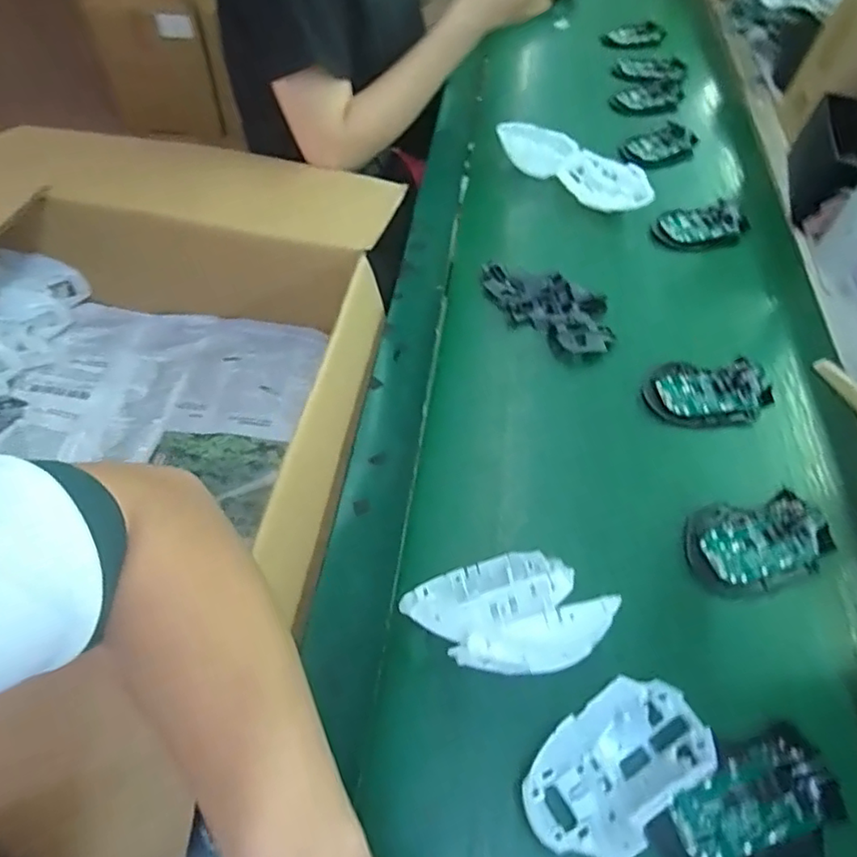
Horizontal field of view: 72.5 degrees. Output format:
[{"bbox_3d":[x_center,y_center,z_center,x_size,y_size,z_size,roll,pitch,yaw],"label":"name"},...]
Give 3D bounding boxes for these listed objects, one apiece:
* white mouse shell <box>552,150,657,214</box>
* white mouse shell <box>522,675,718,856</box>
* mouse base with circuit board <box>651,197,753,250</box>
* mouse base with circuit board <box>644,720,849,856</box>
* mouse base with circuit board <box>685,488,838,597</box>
[{"bbox_3d":[0.218,-0.299,0.715,0.113,0.031,0.061,31,59,17],"label":"white mouse shell"},{"bbox_3d":[0.110,0.201,0.349,0.114,0.032,0.066,-28,61,-20],"label":"white mouse shell"},{"bbox_3d":[0.328,-0.242,0.697,0.111,0.021,0.068,-10,56,-10],"label":"mouse base with circuit board"},{"bbox_3d":[0.191,0.228,0.348,0.119,0.034,0.065,-14,57,-13],"label":"mouse base with circuit board"},{"bbox_3d":[0.259,0.087,0.455,0.113,0.022,0.072,-9,56,-9],"label":"mouse base with circuit board"}]

